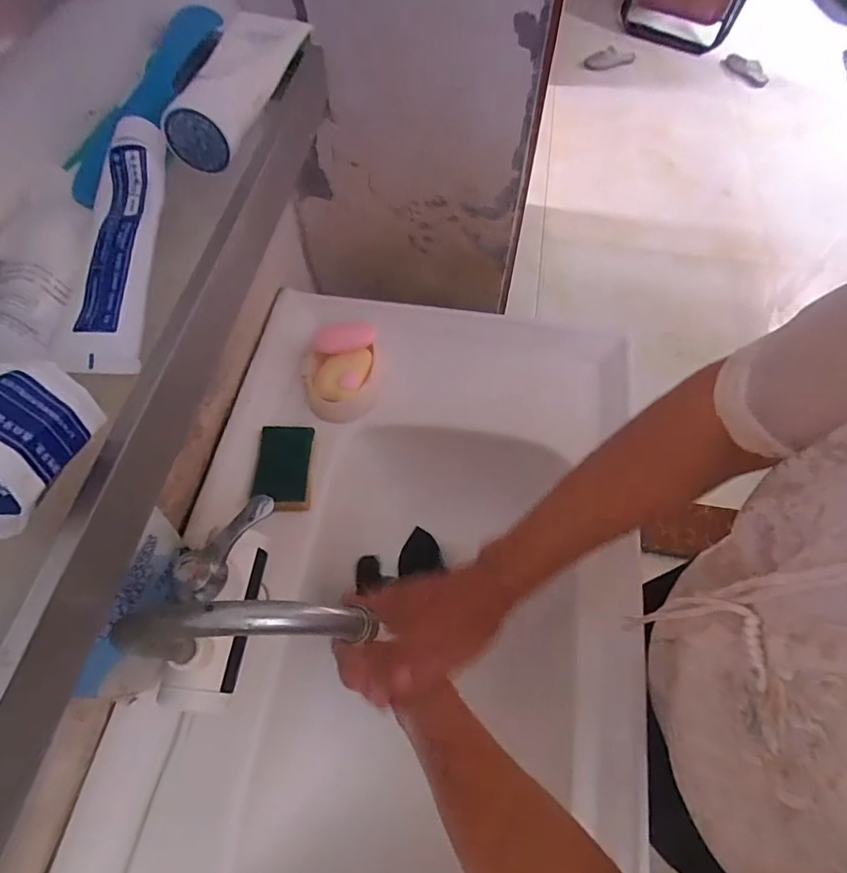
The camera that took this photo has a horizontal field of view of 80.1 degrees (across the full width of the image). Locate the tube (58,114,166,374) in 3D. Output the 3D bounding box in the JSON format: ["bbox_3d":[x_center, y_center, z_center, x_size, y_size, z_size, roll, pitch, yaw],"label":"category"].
[{"bbox_3d":[-0.166,-0.109,0.275,0.040,0.030,0.157,-5,63,-2],"label":"tube"}]

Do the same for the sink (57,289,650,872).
[{"bbox_3d":[-0.033,0.220,0.547,0.458,0.163,0.812,10,64,5],"label":"sink"}]

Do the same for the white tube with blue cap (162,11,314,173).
[{"bbox_3d":[-0.125,-0.255,0.346,0.058,0.034,0.166,3,63,2],"label":"white tube with blue cap"}]

